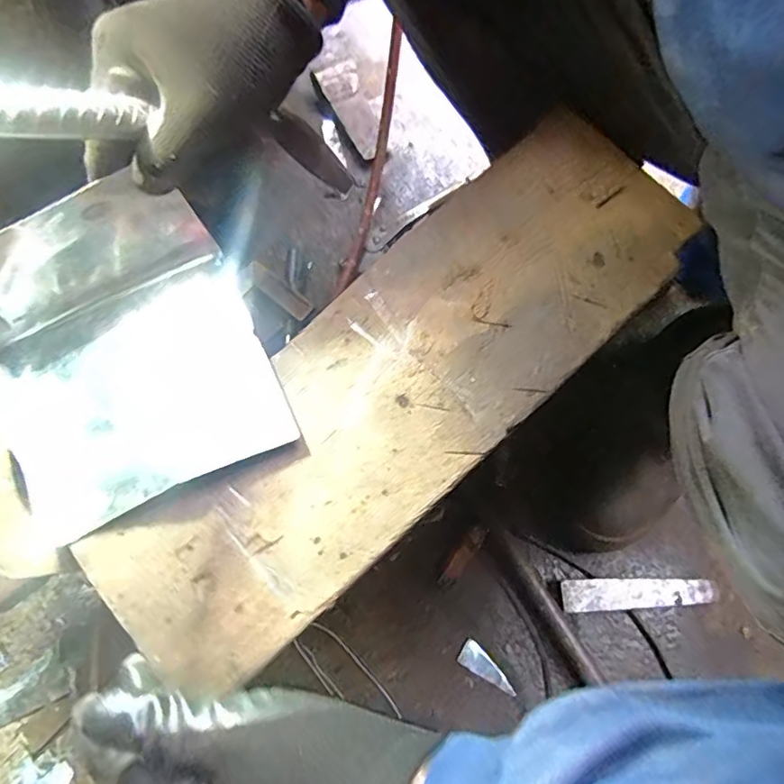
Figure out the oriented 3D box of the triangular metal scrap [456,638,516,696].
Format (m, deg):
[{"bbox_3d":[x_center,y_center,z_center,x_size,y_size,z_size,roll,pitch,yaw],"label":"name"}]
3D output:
[{"bbox_3d":[0.101,0.295,0.579,0.066,0.010,0.027,41,77,10],"label":"triangular metal scrap"}]

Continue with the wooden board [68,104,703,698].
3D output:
[{"bbox_3d":[0.019,-0.019,0.378,0.474,0.012,0.150,-43,79,-12],"label":"wooden board"}]

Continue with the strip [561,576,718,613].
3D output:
[{"bbox_3d":[0.267,0.217,0.596,0.164,0.007,0.034,-2,61,-2],"label":"strip"}]

